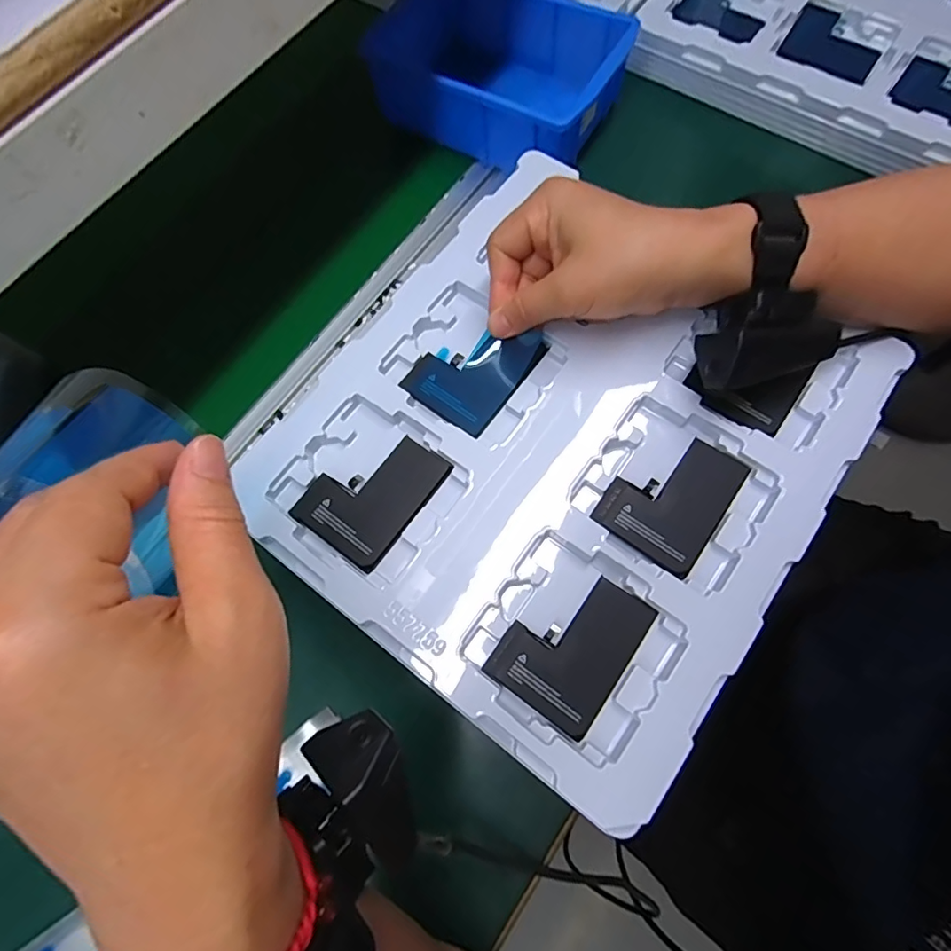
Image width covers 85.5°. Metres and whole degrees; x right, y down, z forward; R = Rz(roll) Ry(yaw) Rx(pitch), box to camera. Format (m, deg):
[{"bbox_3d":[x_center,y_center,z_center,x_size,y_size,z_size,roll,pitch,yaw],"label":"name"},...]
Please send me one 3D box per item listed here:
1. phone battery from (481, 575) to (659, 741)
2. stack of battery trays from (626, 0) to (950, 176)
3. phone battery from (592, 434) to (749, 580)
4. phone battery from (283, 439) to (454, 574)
[{"bbox_3d":[0.050,0.087,0.269,0.058,0.005,0.076,34,76,14],"label":"phone battery"},{"bbox_3d":[0.348,-0.420,0.473,0.326,0.047,0.282,33,76,14],"label":"stack of battery trays"},{"bbox_3d":[0.111,0.011,0.291,0.059,0.005,0.077,35,77,14],"label":"phone battery"},{"bbox_3d":[-0.059,0.009,0.298,0.059,0.005,0.077,35,77,14],"label":"phone battery"}]

